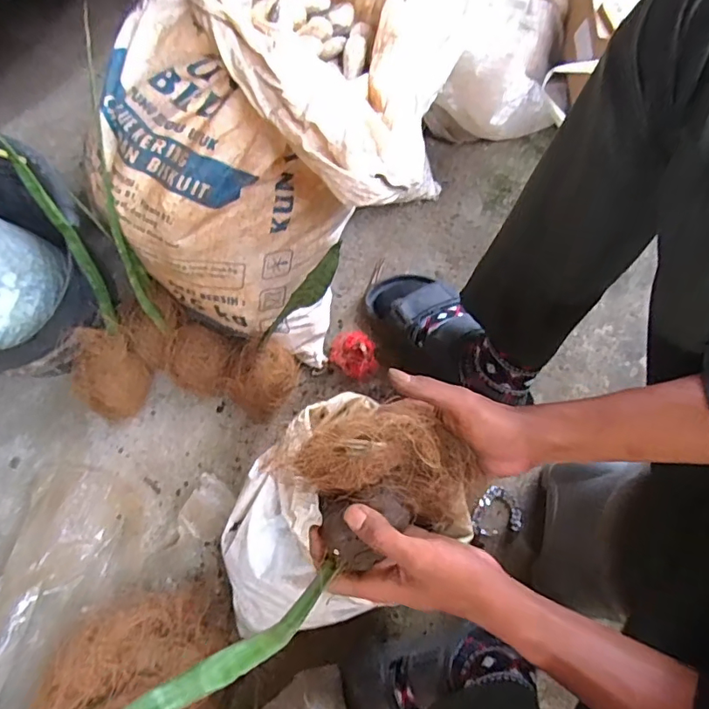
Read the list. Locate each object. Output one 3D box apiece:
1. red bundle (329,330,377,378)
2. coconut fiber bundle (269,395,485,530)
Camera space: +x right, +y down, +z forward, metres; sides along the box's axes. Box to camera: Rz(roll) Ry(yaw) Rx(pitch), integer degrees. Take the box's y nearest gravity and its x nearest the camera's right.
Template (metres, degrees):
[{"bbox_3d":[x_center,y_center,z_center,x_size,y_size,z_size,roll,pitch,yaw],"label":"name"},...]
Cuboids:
[{"bbox_3d":[-0.003,0.000,0.695,0.055,0.042,0.066,-27,76,-8],"label":"red bundle"},{"bbox_3d":[0.023,0.079,0.398,0.148,0.076,0.080,17,75,4],"label":"coconut fiber bundle"}]

